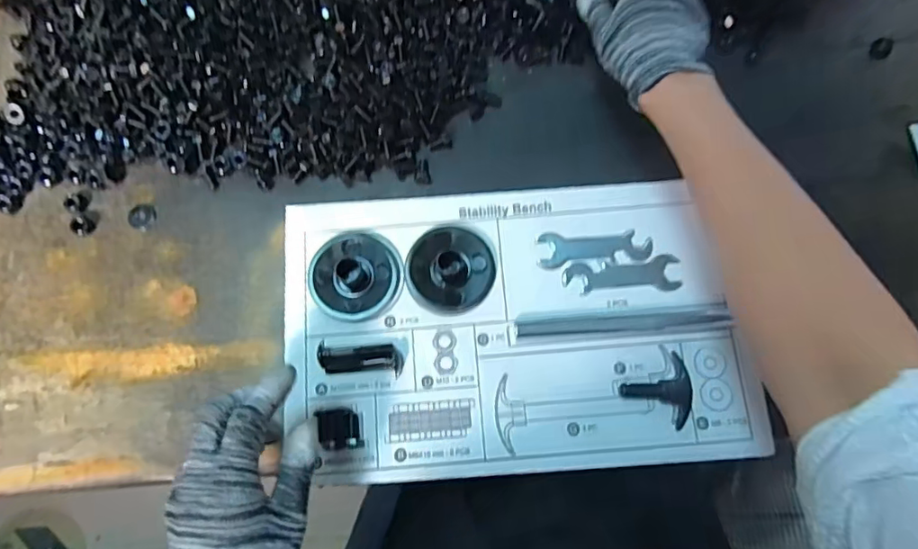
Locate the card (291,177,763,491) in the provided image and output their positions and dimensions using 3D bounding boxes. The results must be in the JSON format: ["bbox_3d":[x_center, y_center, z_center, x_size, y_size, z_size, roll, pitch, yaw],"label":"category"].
[{"bbox_3d":[0.043,0.039,0.441,0.355,0.014,0.226,-4,76,0],"label":"card"}]

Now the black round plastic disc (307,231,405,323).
[{"bbox_3d":[-0.085,-0.001,0.441,0.075,0.026,0.071,0,76,0],"label":"black round plastic disc"}]

